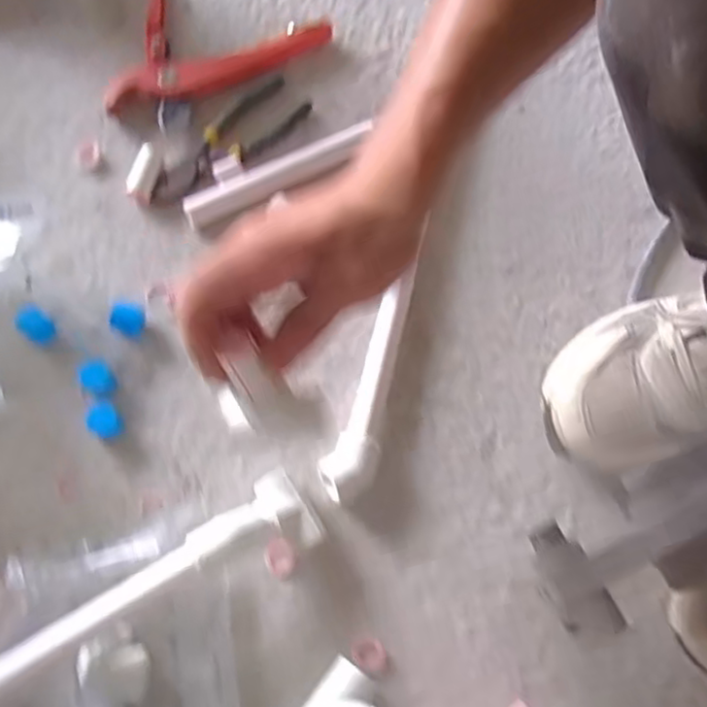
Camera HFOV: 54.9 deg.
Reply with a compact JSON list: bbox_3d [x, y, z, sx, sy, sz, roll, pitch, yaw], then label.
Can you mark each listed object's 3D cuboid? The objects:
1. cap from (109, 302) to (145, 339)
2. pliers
[{"bbox_3d":[-0.172,-0.026,0.517,0.025,0.013,0.025,1,70,-2],"label":"cap"},{"bbox_3d":[-0.108,-0.180,0.583,0.051,0.018,0.158,43,74,12],"label":"pliers"}]

